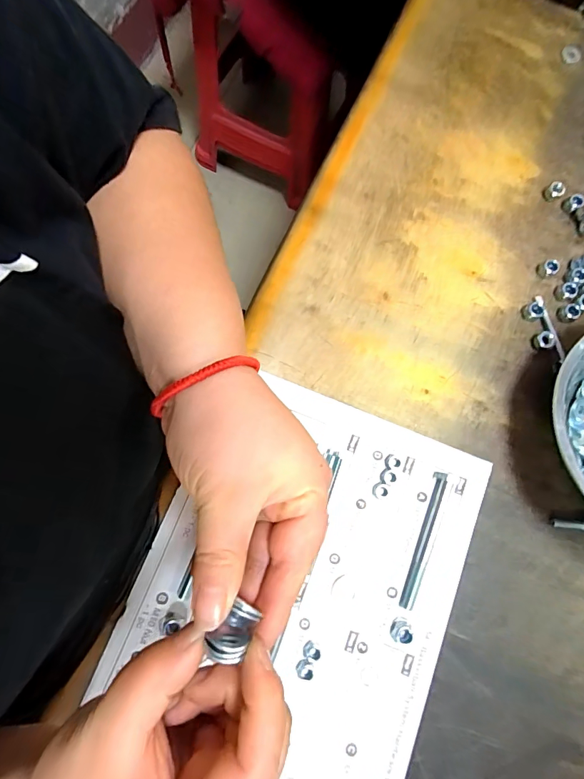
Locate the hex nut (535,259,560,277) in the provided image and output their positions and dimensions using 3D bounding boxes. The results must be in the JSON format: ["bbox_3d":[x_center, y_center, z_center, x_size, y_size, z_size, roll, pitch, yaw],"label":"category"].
[{"bbox_3d":[0.242,-0.115,0.378,0.012,0.015,0.015,-11,79,-6],"label":"hex nut"}]

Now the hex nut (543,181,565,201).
[{"bbox_3d":[0.261,-0.197,0.397,0.015,0.011,0.019,43,81,7],"label":"hex nut"}]

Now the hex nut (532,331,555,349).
[{"bbox_3d":[0.230,-0.044,0.366,0.014,0.011,0.015,-26,81,-8],"label":"hex nut"}]

